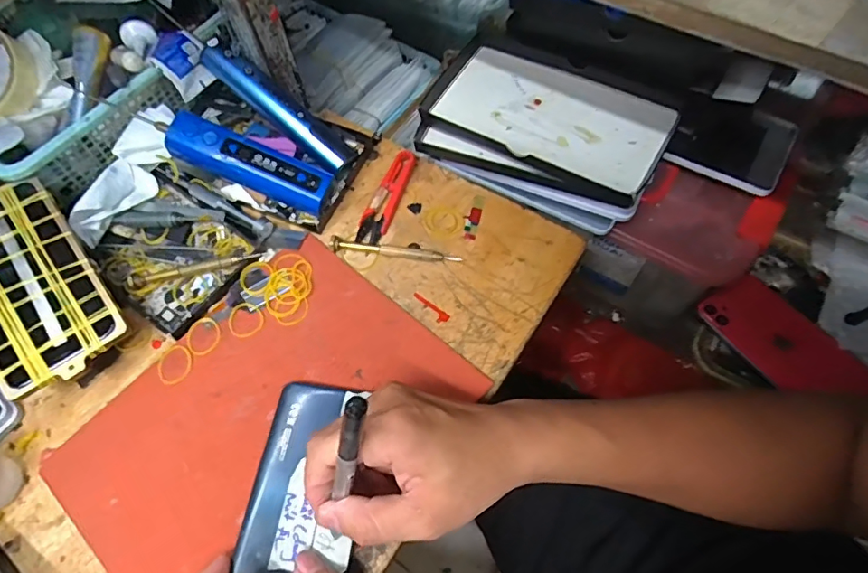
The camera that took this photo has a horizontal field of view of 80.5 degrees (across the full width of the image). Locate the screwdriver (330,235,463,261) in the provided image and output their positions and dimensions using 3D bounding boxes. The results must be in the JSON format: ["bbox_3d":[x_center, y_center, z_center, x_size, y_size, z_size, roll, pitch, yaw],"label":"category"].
[{"bbox_3d":[-0.032,-0.031,0.422,0.106,0.007,0.014,5,65,5],"label":"screwdriver"}]

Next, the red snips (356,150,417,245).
[{"bbox_3d":[-0.041,-0.079,0.446,0.024,0.011,0.093,16,66,11],"label":"red snips"}]

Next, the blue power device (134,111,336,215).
[{"bbox_3d":[-0.157,-0.103,0.422,0.146,0.030,0.034,22,66,-8],"label":"blue power device"}]

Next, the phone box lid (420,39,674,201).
[{"bbox_3d":[0.096,-0.152,0.444,0.201,0.015,0.113,27,68,16],"label":"phone box lid"}]

